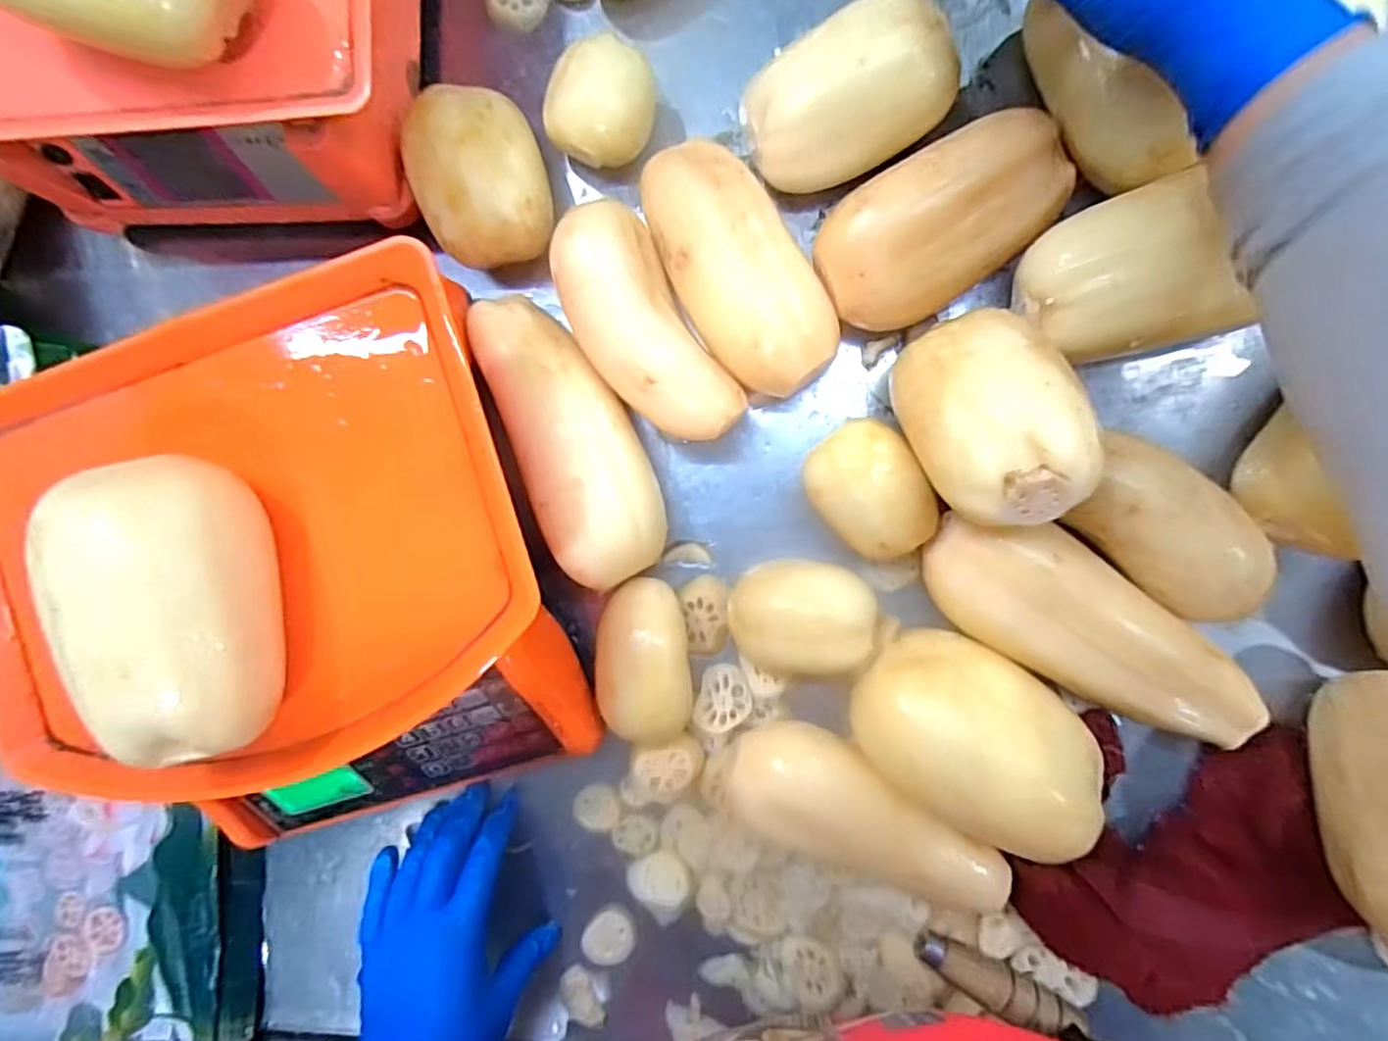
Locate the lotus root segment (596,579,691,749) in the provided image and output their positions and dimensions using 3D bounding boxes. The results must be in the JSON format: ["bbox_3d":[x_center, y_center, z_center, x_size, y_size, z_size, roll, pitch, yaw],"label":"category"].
[{"bbox_3d":[-0.031,0.083,0.404,0.057,0.044,0.095,-5,91,7],"label":"lotus root segment"}]

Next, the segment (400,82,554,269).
[{"bbox_3d":[-0.124,-0.198,0.408,0.074,0.061,0.099,-18,89,7],"label":"segment"}]

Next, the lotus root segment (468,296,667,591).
[{"bbox_3d":[-0.070,-0.046,0.400,0.067,0.064,0.178,-24,88,7],"label":"lotus root segment"}]

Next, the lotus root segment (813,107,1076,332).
[{"bbox_3d":[0.138,-0.161,0.378,0.141,0.057,0.073,-29,88,7],"label":"lotus root segment"}]

